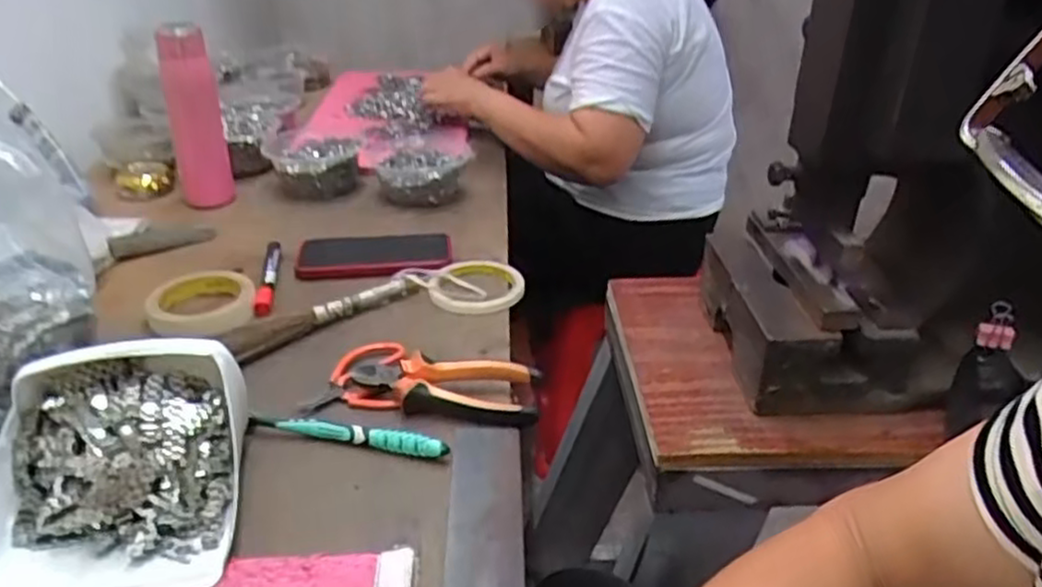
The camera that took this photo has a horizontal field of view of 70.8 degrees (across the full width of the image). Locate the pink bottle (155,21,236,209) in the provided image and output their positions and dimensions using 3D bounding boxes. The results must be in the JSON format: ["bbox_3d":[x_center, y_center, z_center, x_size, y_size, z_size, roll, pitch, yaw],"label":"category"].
[{"bbox_3d":[-0.412,-0.222,0.926,0.064,0.215,0.074,-13,32,-21],"label":"pink bottle"}]

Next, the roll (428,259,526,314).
[{"bbox_3d":[-0.044,-0.008,0.766,0.093,0.015,0.099,-1,29,0],"label":"roll"}]

